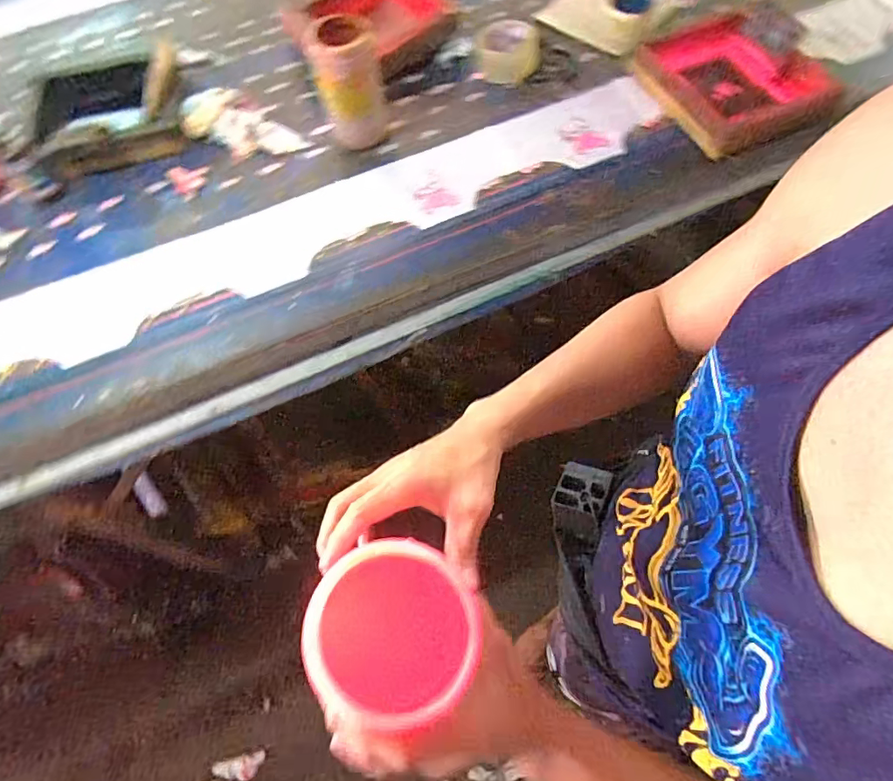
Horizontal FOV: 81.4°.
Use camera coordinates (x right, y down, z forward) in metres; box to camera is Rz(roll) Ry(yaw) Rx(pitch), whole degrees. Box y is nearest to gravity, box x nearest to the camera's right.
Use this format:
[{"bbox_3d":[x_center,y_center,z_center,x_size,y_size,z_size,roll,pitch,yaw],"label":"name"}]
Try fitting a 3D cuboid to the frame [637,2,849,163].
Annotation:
[{"bbox_3d":[0.489,-0.540,0.887,0.267,0.036,0.278,-25,70,-3],"label":"frame"}]

